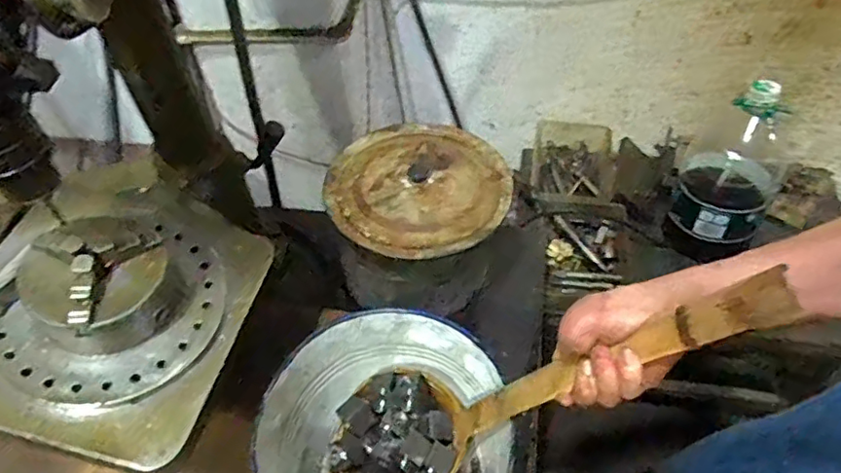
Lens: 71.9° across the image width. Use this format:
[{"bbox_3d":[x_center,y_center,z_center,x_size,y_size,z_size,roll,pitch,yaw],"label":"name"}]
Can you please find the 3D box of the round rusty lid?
[{"bbox_3d":[-0.002,-0.076,0.815,0.250,0.028,0.254,-1,52,1],"label":"round rusty lid"}]

